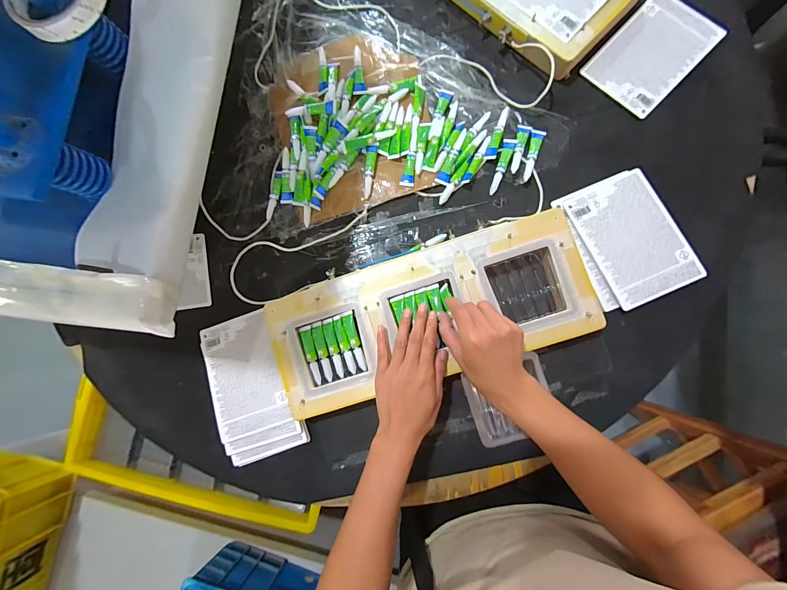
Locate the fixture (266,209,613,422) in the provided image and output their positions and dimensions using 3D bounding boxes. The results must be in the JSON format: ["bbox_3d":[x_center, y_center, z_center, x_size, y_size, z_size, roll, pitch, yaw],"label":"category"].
[{"bbox_3d":[0.048,0.026,0.453,0.427,0.027,0.168,-18,83,4],"label":"fixture"}]

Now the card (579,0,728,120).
[{"bbox_3d":[0.372,-0.350,0.476,0.115,0.008,0.169,44,90,8],"label":"card"}]

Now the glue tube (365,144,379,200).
[{"bbox_3d":[-0.035,-0.183,0.491,0.017,0.014,0.077,7,85,7],"label":"glue tube"}]

